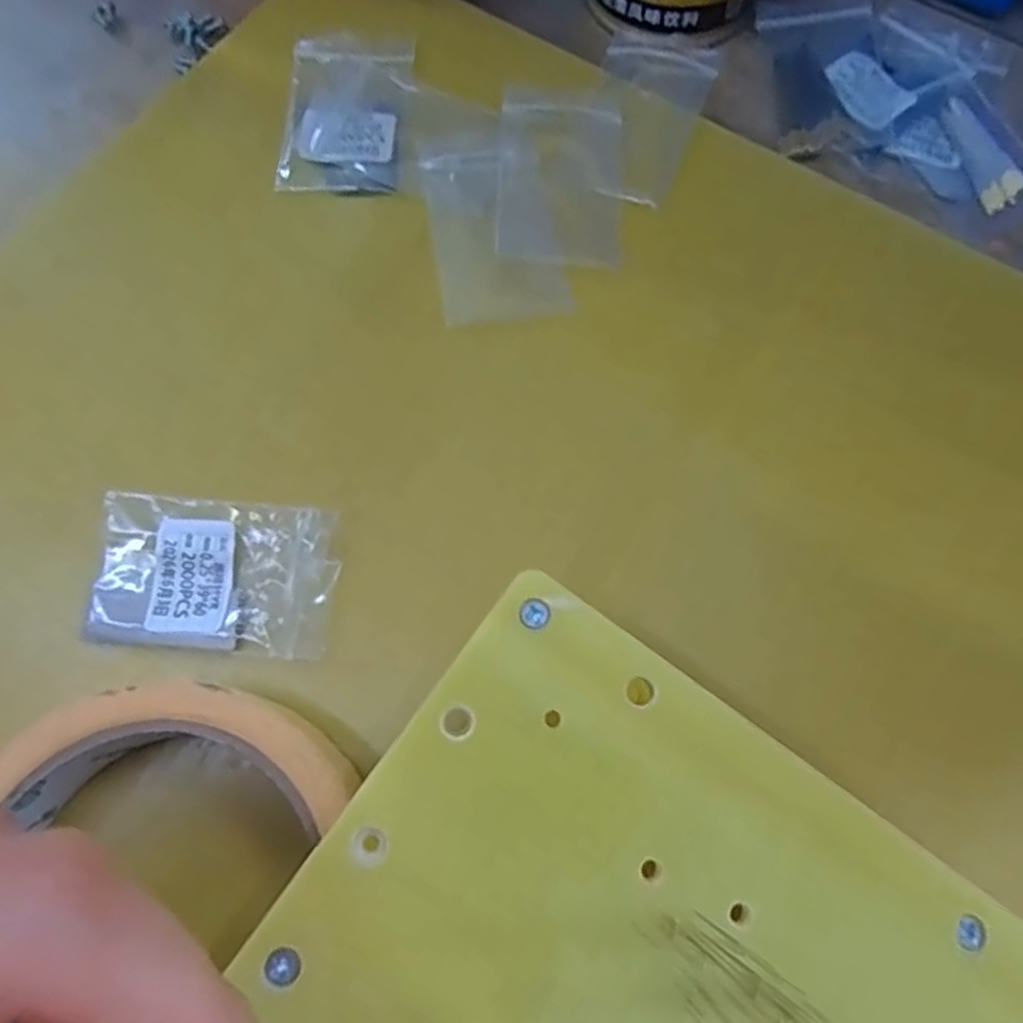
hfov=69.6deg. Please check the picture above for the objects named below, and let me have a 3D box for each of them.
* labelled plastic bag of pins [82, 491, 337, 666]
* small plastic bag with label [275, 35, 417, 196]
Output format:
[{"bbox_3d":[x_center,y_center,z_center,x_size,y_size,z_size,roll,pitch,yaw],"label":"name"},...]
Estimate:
[{"bbox_3d":[-0.078,0.017,0.193,0.063,0.011,0.039,6,71,3],"label":"labelled plastic bag of pins"},{"bbox_3d":[-0.055,-0.133,0.243,0.039,0.006,0.063,1,71,2],"label":"small plastic bag with label"}]

